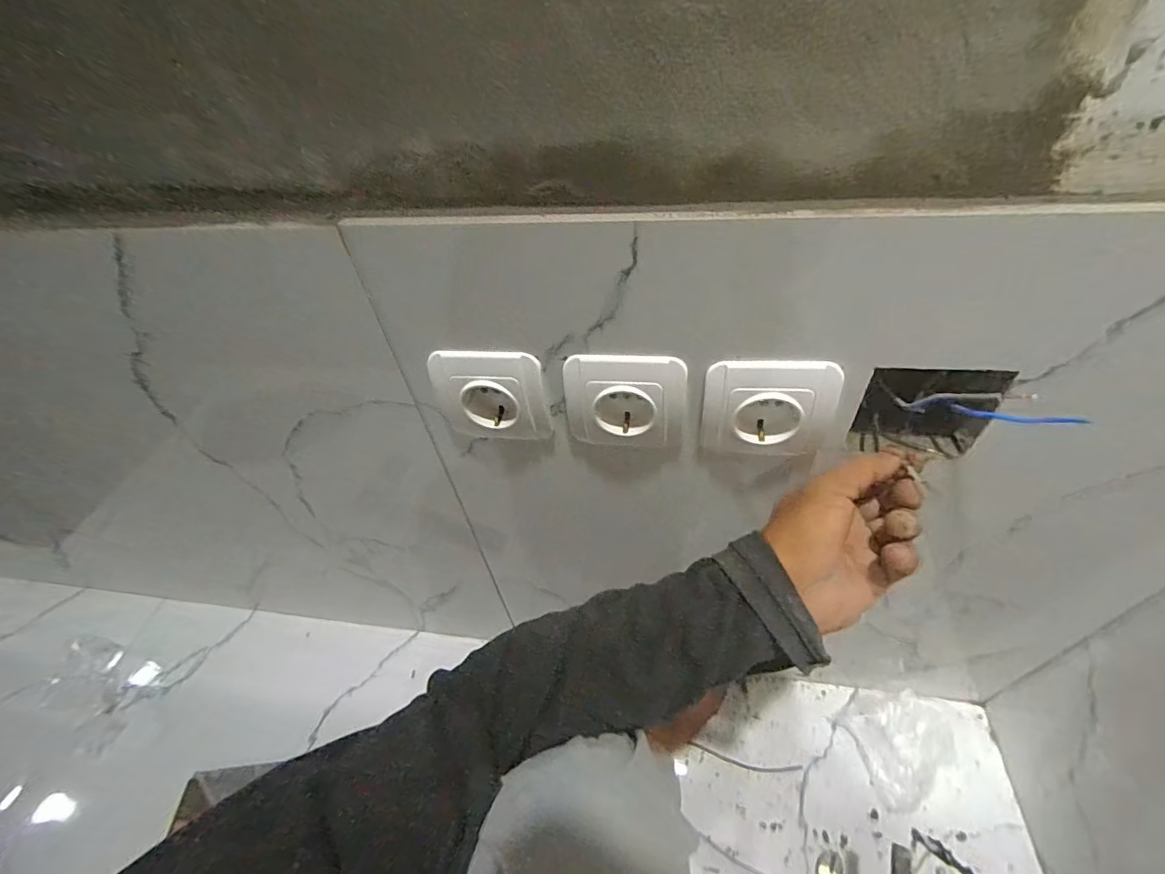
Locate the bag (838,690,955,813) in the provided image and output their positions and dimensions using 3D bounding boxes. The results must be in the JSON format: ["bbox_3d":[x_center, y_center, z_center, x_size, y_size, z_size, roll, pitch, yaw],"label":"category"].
[{"bbox_3d":[0.363,0.343,0.577,0.125,0.045,0.102,-35,52,-25],"label":"bag"}]

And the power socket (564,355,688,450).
[{"bbox_3d":[0.029,-0.025,0.339,0.077,0.074,0.020,3,46,9],"label":"power socket"}]

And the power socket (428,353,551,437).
[{"bbox_3d":[-0.063,-0.030,0.354,0.077,0.074,0.021,1,46,8],"label":"power socket"}]

